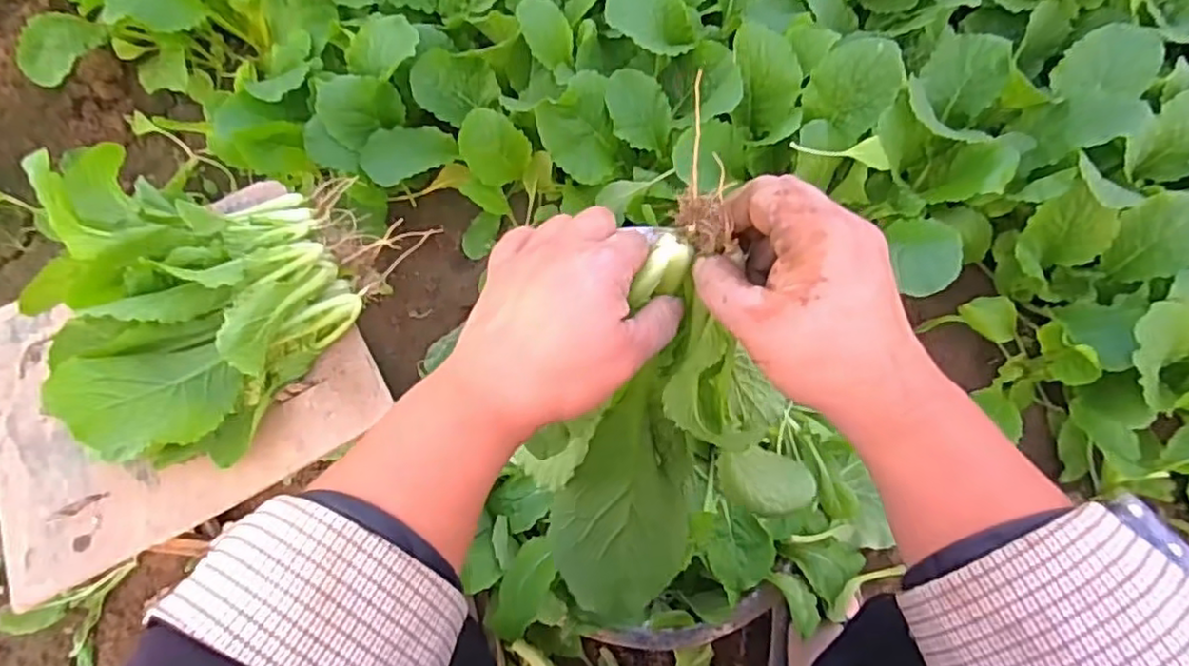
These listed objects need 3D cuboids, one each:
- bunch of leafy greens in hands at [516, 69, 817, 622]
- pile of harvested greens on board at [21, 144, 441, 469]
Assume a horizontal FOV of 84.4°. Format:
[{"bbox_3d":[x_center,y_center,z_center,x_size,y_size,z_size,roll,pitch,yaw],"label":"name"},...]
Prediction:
[{"bbox_3d":[0.037,0.062,0.353,0.157,0.217,0.141,-40,73,-16],"label":"bunch of leafy greens in hands"},{"bbox_3d":[-0.337,-0.044,0.539,0.230,0.147,0.246,30,70,12],"label":"pile of harvested greens on board"}]

